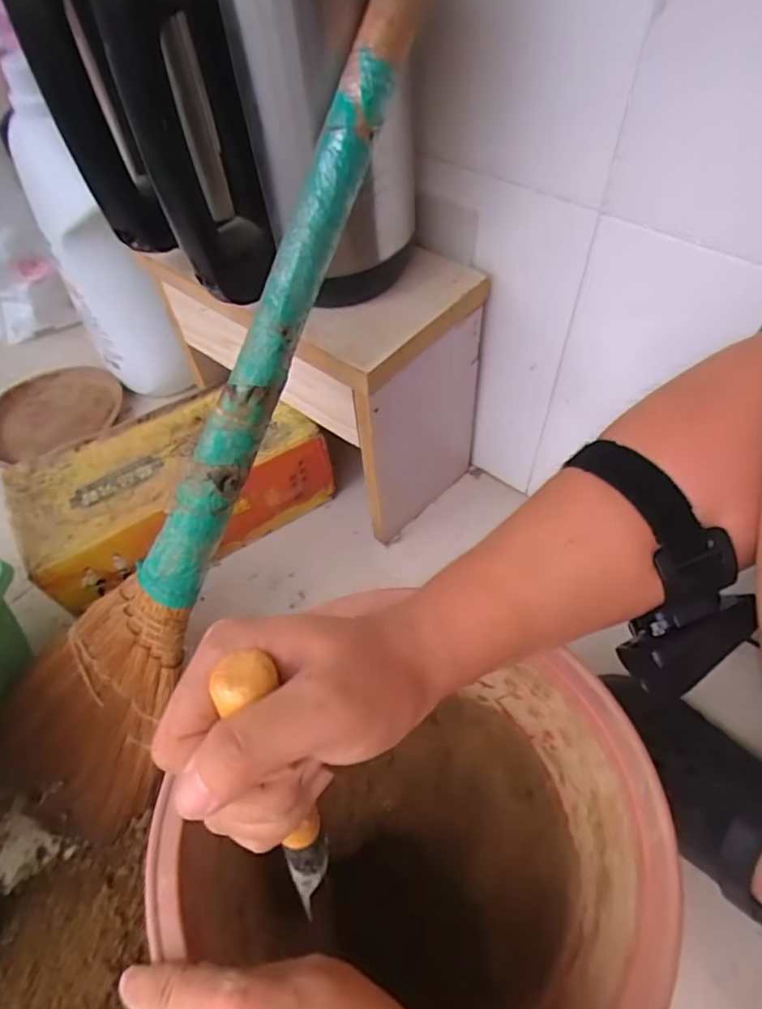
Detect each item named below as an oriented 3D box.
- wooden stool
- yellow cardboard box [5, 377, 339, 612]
[{"bbox_3d":[-0.058,-0.135,0.616,0.276,0.278,0.161,34,61,24],"label":"wooden stool"},{"bbox_3d":[-0.220,-0.020,0.622,0.290,0.111,0.151,-28,57,-17],"label":"yellow cardboard box"}]

